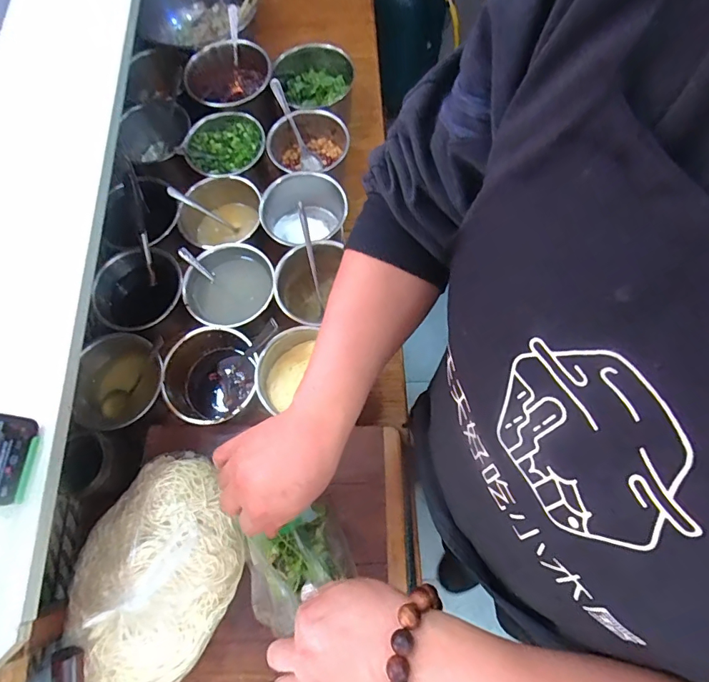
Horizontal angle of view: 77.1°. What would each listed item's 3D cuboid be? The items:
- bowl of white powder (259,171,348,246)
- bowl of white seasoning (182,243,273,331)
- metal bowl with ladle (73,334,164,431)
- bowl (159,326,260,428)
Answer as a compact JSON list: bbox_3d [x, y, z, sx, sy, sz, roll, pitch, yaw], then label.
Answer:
[{"bbox_3d":[-0.077,-0.197,0.729,0.134,0.092,0.131,-1,71,2],"label":"bowl of white powder"},{"bbox_3d":[-0.183,-0.076,0.677,0.128,0.077,0.126,-1,71,2],"label":"bowl of white seasoning"},{"bbox_3d":[-0.325,0.062,0.638,0.122,0.072,0.133,-1,71,2],"label":"metal bowl with ladle"},{"bbox_3d":[-0.195,0.056,0.645,0.129,0.094,0.129,-1,71,2],"label":"bowl"}]

